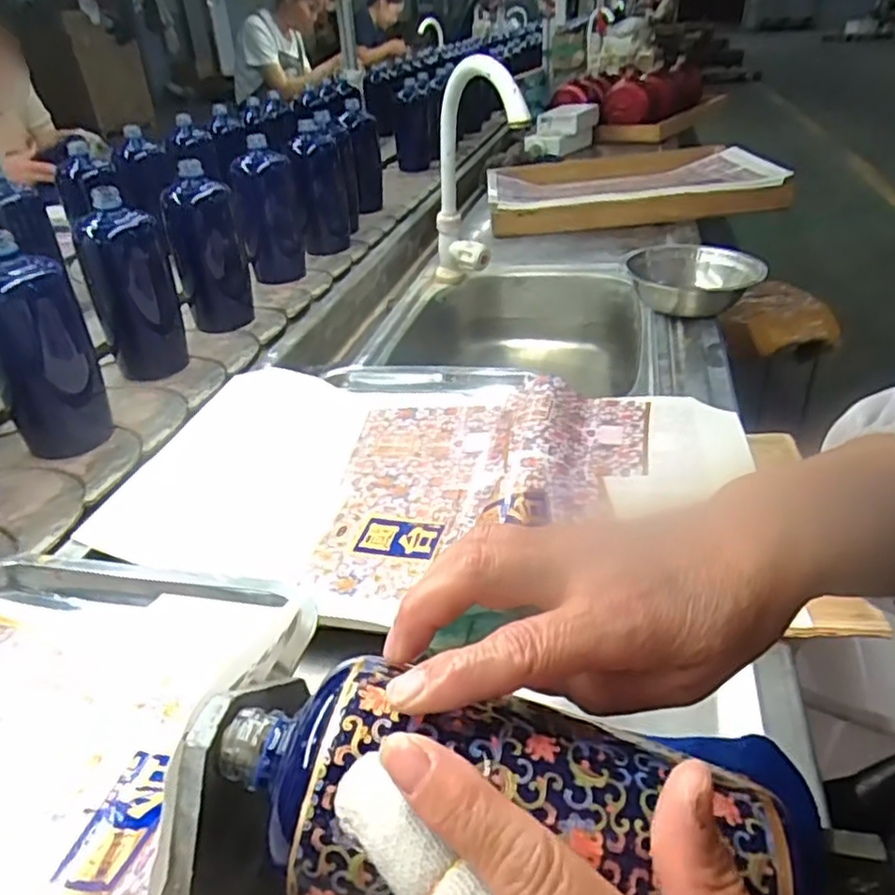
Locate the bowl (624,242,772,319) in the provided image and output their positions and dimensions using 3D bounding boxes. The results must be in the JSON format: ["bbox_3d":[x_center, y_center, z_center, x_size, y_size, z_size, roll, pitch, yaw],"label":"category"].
[{"bbox_3d":[0.295,-0.202,0.818,0.141,0.050,0.153,-2,33,2],"label":"bowl"}]

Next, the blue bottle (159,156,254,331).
[{"bbox_3d":[-0.293,-0.246,0.833,0.083,0.169,0.069,-13,34,-14],"label":"blue bottle"}]

